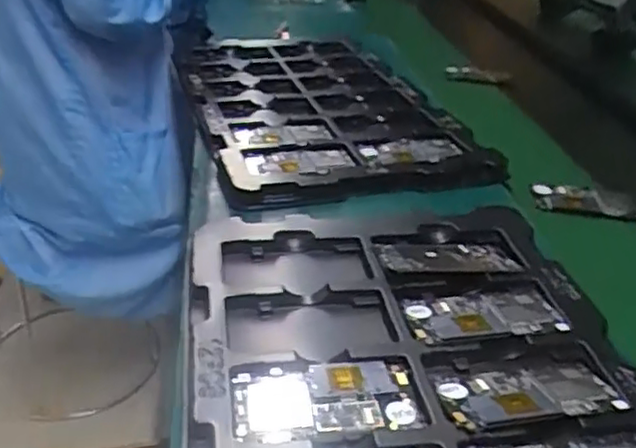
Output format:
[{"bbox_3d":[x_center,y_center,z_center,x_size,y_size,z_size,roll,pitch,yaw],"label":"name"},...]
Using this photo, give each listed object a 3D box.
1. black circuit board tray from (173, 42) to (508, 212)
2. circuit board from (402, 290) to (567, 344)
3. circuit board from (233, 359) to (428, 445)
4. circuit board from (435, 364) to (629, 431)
[{"bbox_3d":[-0.013,-0.179,0.976,0.329,0.043,0.571,-5,33,-16],"label":"black circuit board tray"},{"bbox_3d":[0.135,0.074,0.551,0.122,0.008,0.055,-1,32,-8],"label":"circuit board"},{"bbox_3d":[0.005,0.122,0.467,0.127,0.008,0.065,-4,32,-13],"label":"circuit board"},{"bbox_3d":[0.149,0.119,0.476,0.125,0.005,0.053,-4,32,-12],"label":"circuit board"}]

